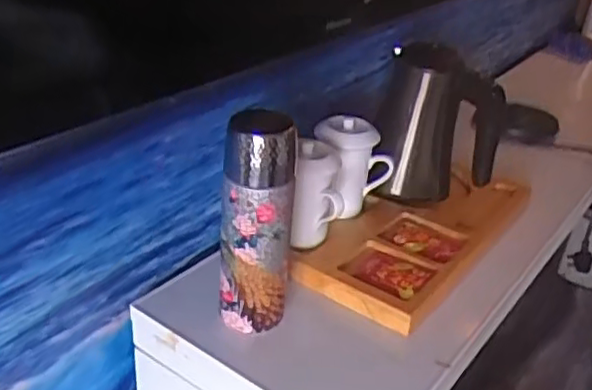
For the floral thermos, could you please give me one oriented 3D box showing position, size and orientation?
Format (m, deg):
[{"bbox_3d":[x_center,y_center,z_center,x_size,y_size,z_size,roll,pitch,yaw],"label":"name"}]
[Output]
[{"bbox_3d":[-0.037,0.027,0.648,0.069,0.214,0.065,0,30,-8],"label":"floral thermos"}]

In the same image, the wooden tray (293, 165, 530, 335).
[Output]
[{"bbox_3d":[0.156,0.043,0.837,0.176,0.035,0.333,24,35,28],"label":"wooden tray"}]

